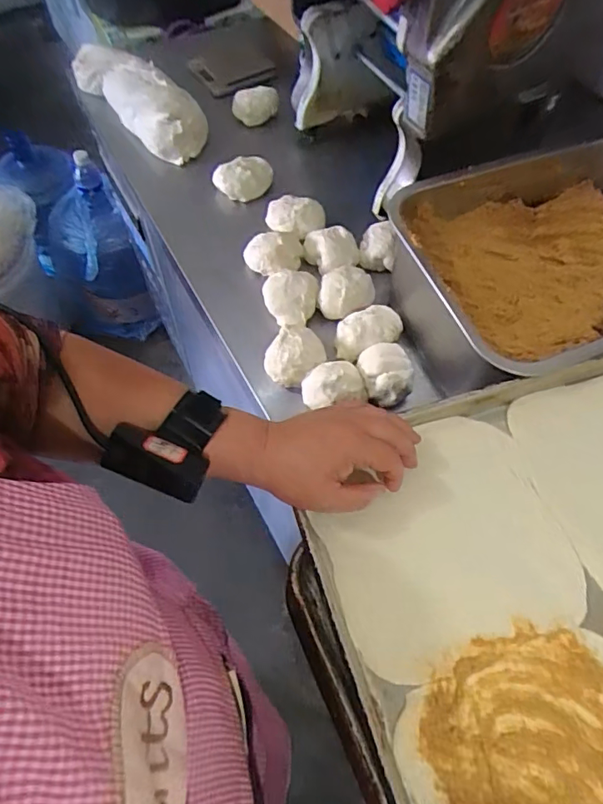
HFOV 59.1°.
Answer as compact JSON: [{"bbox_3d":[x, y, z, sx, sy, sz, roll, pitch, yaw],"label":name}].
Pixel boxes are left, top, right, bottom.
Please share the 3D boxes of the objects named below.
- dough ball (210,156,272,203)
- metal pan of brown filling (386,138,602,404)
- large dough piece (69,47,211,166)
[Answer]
[{"bbox_3d":[-0.084,-0.327,0.780,0.078,0.038,0.054,-25,65,-14],"label":"dough ball"},{"bbox_3d":[0.289,-0.144,0.630,0.353,0.149,0.264,-20,64,-12],"label":"metal pan of brown filling"},{"bbox_3d":[-0.253,-0.492,0.842,0.115,0.071,0.273,-41,70,-20],"label":"large dough piece"}]

